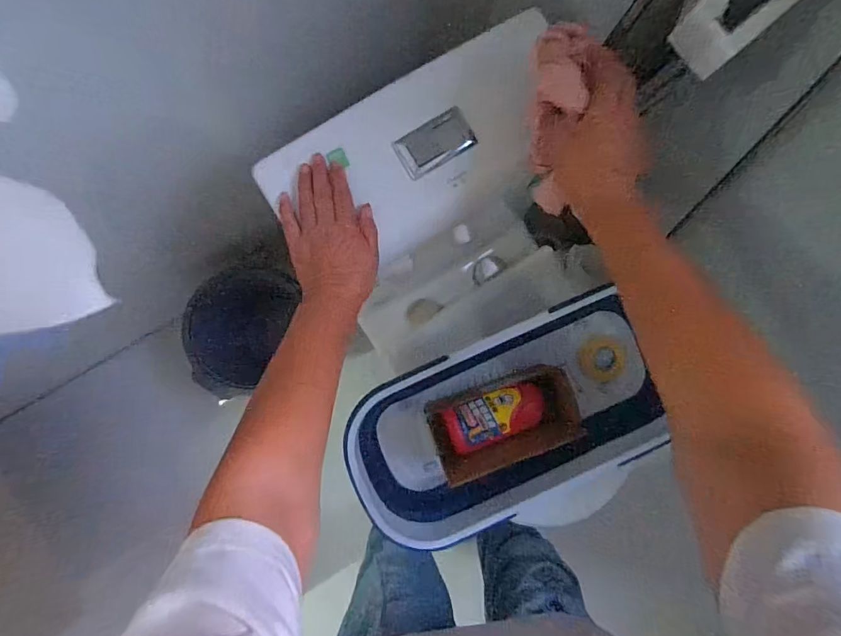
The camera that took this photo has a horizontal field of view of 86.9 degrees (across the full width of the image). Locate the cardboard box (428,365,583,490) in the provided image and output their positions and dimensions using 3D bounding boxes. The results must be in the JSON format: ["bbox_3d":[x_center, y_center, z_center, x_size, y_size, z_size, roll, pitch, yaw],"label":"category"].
[{"bbox_3d":[0.137,0.173,0.747,0.238,0.090,0.143,-21,89,-4],"label":"cardboard box"}]

